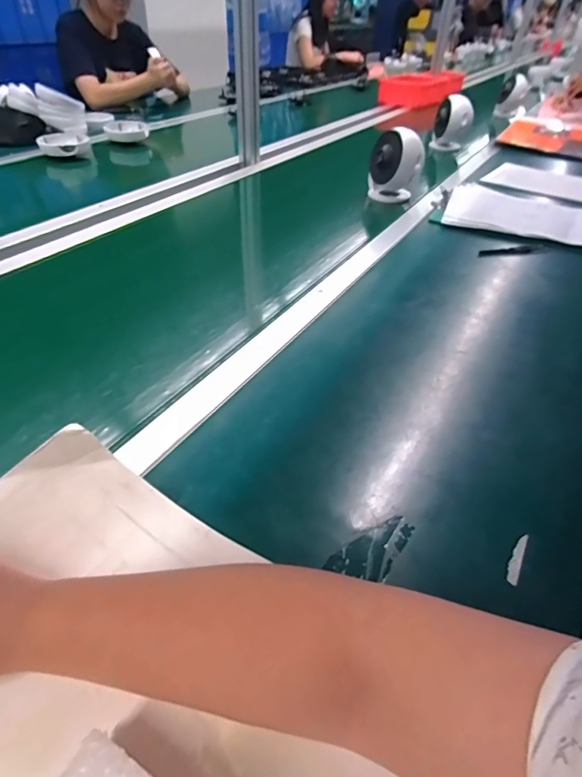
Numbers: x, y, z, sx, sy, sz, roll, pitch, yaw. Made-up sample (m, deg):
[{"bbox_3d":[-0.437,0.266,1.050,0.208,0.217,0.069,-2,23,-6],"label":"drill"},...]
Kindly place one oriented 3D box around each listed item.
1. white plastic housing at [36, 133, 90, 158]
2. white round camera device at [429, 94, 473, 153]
[{"bbox_3d":[-0.559,-0.605,1.101,0.121,0.031,0.102,-19,44,-22],"label":"white plastic housing"},{"bbox_3d":[0.460,-0.755,1.275,0.096,0.137,0.082,10,41,11],"label":"white round camera device"}]

